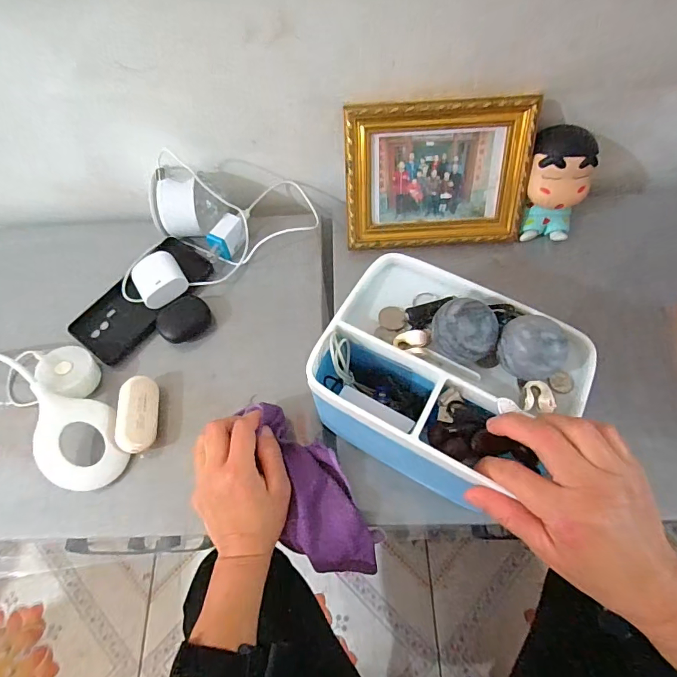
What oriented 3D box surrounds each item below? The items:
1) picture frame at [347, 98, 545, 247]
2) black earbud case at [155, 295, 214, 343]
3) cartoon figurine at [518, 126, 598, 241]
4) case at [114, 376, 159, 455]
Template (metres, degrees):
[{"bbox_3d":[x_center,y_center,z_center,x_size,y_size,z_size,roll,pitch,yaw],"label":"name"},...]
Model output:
[{"bbox_3d":[0.112,-0.184,0.488,0.205,0.152,0.017,-3,33,1],"label":"picture frame"},{"bbox_3d":[-0.175,-0.022,0.491,0.059,0.021,0.047,-38,69,-15],"label":"black earbud case"},{"bbox_3d":[0.254,-0.172,0.490,0.076,0.125,0.043,-6,39,-1],"label":"cartoon figurine"},{"bbox_3d":[-0.205,0.079,0.441,0.033,0.039,0.075,-5,65,0],"label":"case"}]

